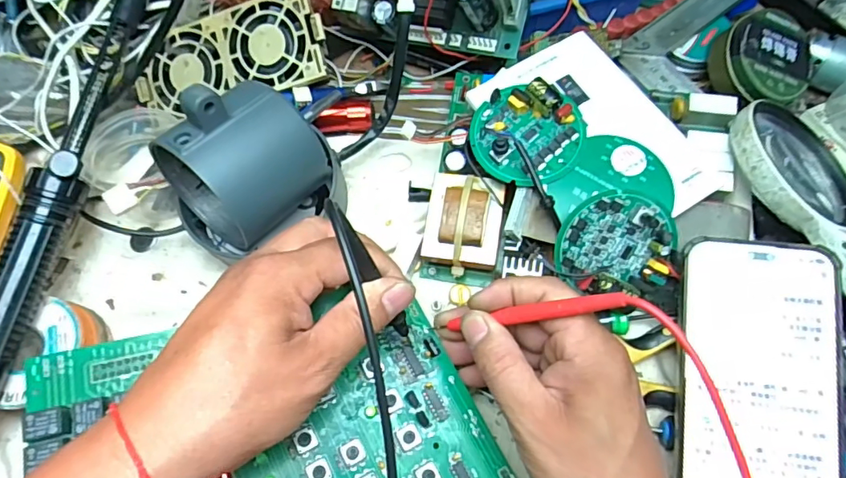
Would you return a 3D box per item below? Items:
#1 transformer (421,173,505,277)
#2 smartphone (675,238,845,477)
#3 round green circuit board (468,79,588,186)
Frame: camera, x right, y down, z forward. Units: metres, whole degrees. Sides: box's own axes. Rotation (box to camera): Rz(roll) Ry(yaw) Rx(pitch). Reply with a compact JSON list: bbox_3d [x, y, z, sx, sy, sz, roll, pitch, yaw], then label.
[{"bbox_3d":[0.026,-0.008,0.346,0.048,0.043,0.056,7,70,5],"label":"transformer"},{"bbox_3d":[0.179,0.082,0.285,0.076,0.016,0.160,3,80,16],"label":"smartphone"},{"bbox_3d":[0.065,-0.067,0.326,0.068,0.019,0.062,9,71,6],"label":"round green circuit board"}]

